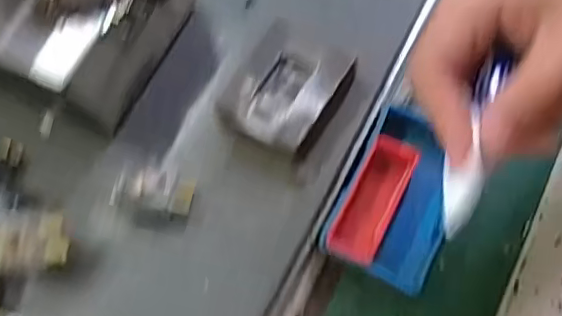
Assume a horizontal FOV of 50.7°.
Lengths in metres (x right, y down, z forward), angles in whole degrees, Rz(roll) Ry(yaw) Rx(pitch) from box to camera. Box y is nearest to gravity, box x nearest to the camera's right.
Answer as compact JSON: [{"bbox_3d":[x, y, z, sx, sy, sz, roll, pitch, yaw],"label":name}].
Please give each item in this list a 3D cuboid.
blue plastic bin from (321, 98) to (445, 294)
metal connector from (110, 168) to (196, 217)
[{"bbox_3d":[0.082,0.029,0.411,0.070,0.038,0.113,25,73,14],"label":"blue plastic bin"},{"bbox_3d":[-0.083,0.023,0.387,0.050,0.029,0.027,5,69,8],"label":"metal connector"}]

